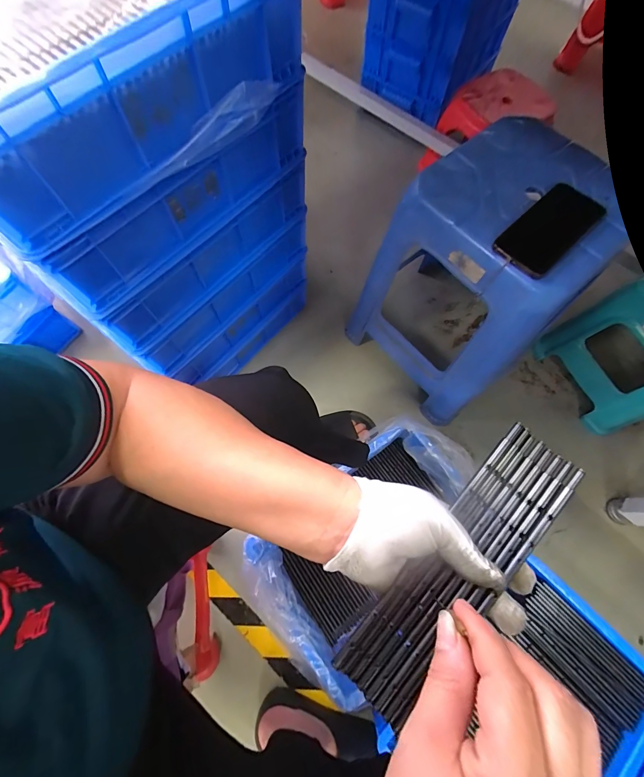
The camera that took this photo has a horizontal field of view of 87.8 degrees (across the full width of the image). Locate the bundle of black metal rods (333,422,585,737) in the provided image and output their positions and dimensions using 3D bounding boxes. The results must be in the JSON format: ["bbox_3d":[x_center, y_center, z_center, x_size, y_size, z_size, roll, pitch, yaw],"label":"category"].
[{"bbox_3d":[0.102,0.129,0.247,0.061,0.011,0.224,43,85,13],"label":"bundle of black metal rods"}]

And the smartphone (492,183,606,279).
[{"bbox_3d":[0.299,-0.208,0.439,0.149,0.016,0.072,-41,76,-13],"label":"smartphone"}]

